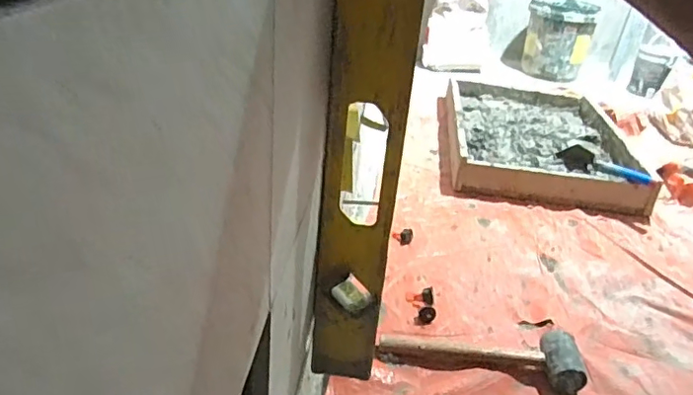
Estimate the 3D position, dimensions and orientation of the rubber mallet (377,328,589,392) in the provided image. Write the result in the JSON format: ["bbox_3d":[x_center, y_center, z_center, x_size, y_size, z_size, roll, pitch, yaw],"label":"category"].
[{"bbox_3d":[0.230,0.253,0.961,0.335,0.061,0.106,11,29,8],"label":"rubber mallet"}]

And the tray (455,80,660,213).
[{"bbox_3d":[0.607,-0.230,1.828,0.534,0.103,0.849,9,28,5],"label":"tray"}]

